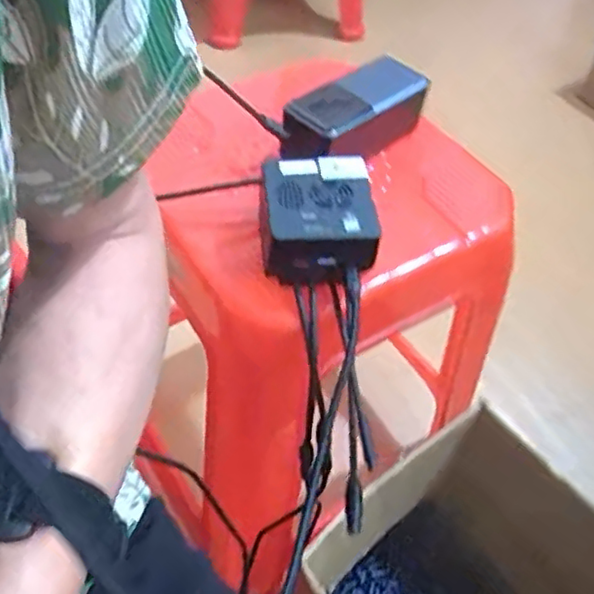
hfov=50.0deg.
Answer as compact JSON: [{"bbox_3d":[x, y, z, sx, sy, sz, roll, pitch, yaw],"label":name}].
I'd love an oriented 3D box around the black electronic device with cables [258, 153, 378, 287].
[{"bbox_3d":[0.013,-0.051,0.437,0.075,0.048,0.086,0,51,-6],"label":"black electronic device with cables"}]

